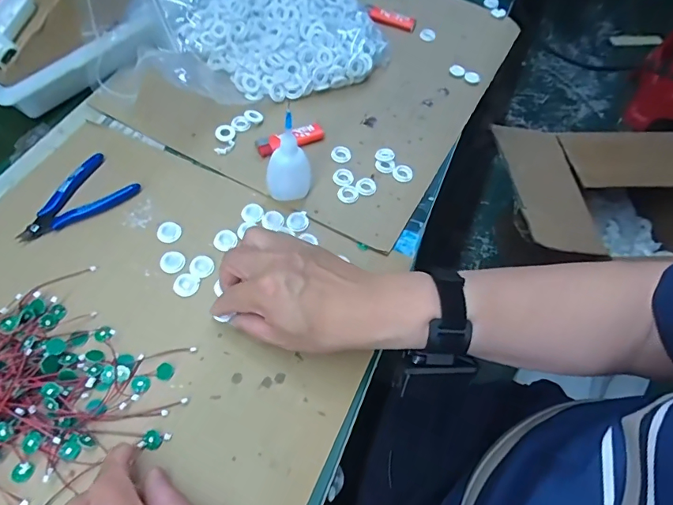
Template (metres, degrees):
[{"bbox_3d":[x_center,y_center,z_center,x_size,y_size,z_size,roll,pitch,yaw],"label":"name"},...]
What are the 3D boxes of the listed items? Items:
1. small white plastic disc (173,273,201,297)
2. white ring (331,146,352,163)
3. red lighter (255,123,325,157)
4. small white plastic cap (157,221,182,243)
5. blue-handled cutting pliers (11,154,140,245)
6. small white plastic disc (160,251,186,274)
[{"bbox_3d":[-0.144,0.031,0.420,0.023,0.004,0.022,2,59,-3],"label":"small white plastic disc"},{"bbox_3d":[0.006,-0.116,0.517,0.023,0.005,0.021,2,59,-3],"label":"white ring"},{"bbox_3d":[-0.054,-0.134,0.518,0.081,0.011,0.025,-21,63,-15],"label":"red lighter"},{"bbox_3d":[-0.171,-0.021,0.448,0.024,0.007,0.023,2,59,-3],"label":"small white plastic cap"},{"bbox_3d":[-0.277,-0.054,0.458,0.069,0.013,0.116,39,64,18],"label":"blue-handled cutting pliers"},{"bbox_3d":[-0.161,0.009,0.431,0.023,0.004,0.025,2,59,-3],"label":"small white plastic disc"}]

